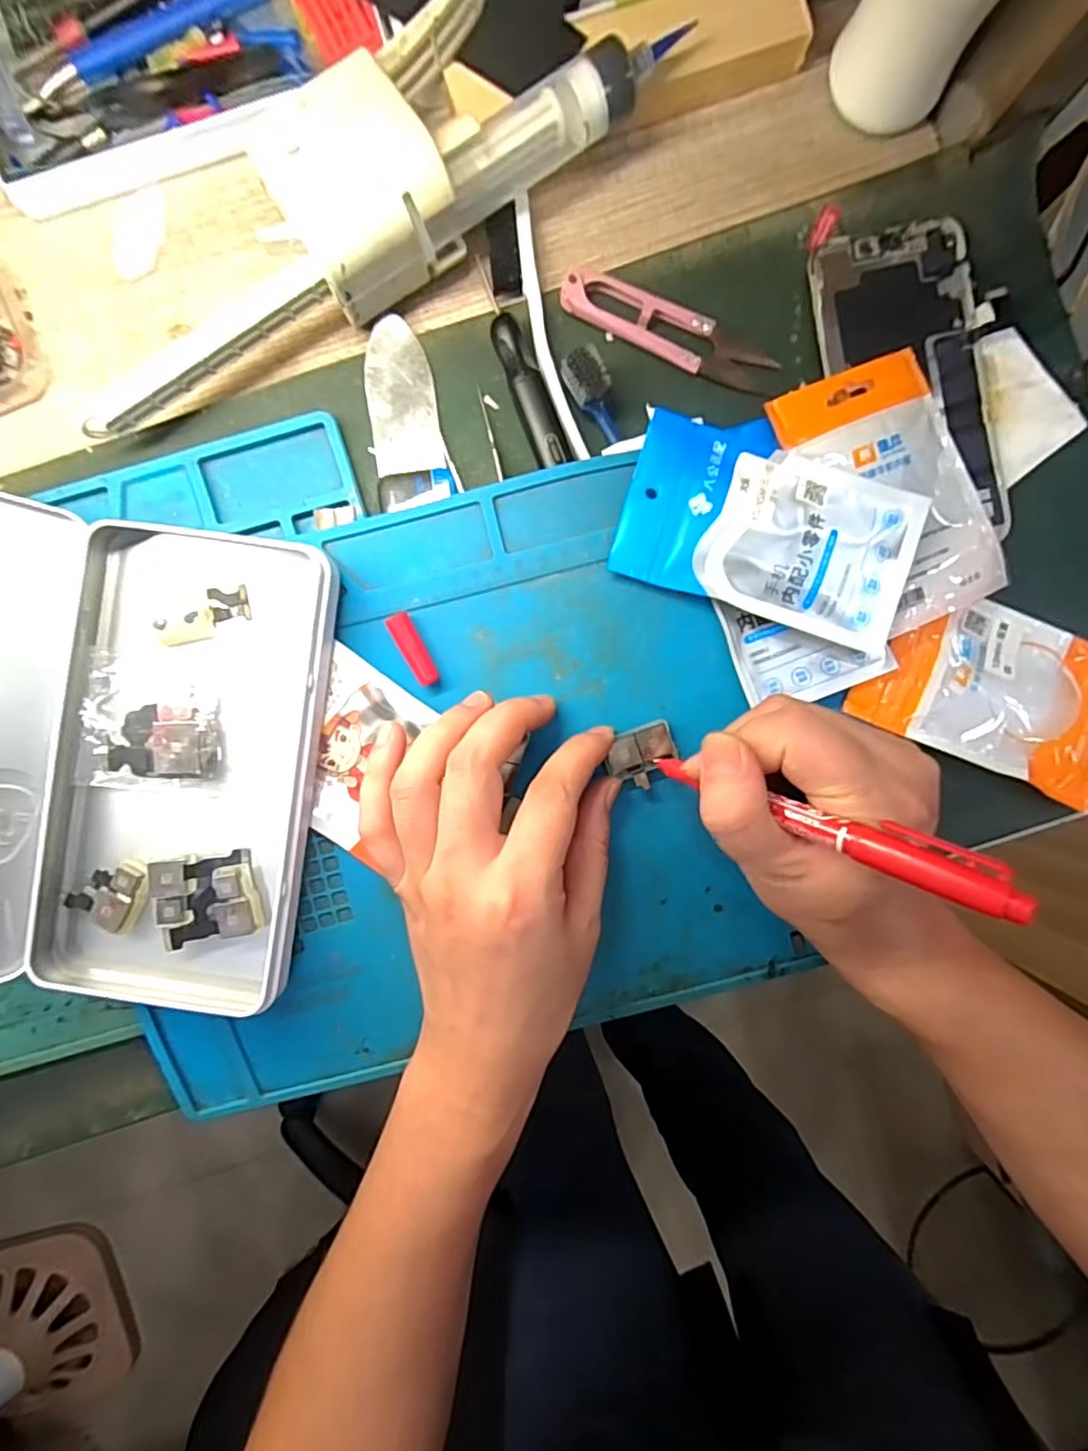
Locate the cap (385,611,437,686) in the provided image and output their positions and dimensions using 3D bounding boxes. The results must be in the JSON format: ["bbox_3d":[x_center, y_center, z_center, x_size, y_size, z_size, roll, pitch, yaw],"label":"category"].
[{"bbox_3d":[-0.057,-0.033,0.267,0.010,0.007,0.033,-27,93,1],"label":"cap"}]

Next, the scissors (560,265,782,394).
[{"bbox_3d":[0.056,-0.174,0.269,0.099,0.011,0.021,20,92,-1],"label":"scissors"}]

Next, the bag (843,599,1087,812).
[{"bbox_3d":[0.206,-0.018,0.279,0.117,0.012,0.073,22,92,-1],"label":"bag"}]

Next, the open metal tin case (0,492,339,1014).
[{"bbox_3d":[-0.189,0.014,0.235,0.183,0.084,0.196,9,93,-1],"label":"open metal tin case"}]

